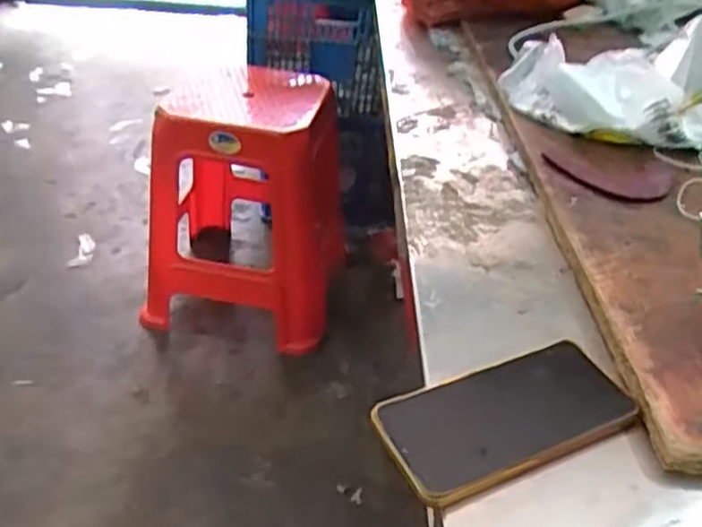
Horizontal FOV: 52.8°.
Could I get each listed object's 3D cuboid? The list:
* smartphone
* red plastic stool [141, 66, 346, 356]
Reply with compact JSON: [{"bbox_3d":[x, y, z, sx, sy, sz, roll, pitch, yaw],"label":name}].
[{"bbox_3d":[0.099,0.094,0.446,0.161,0.008,0.077,-13,40,-22],"label":"smartphone"},{"bbox_3d":[-0.232,-0.135,1.525,0.390,0.509,0.375,8,37,5],"label":"red plastic stool"}]

